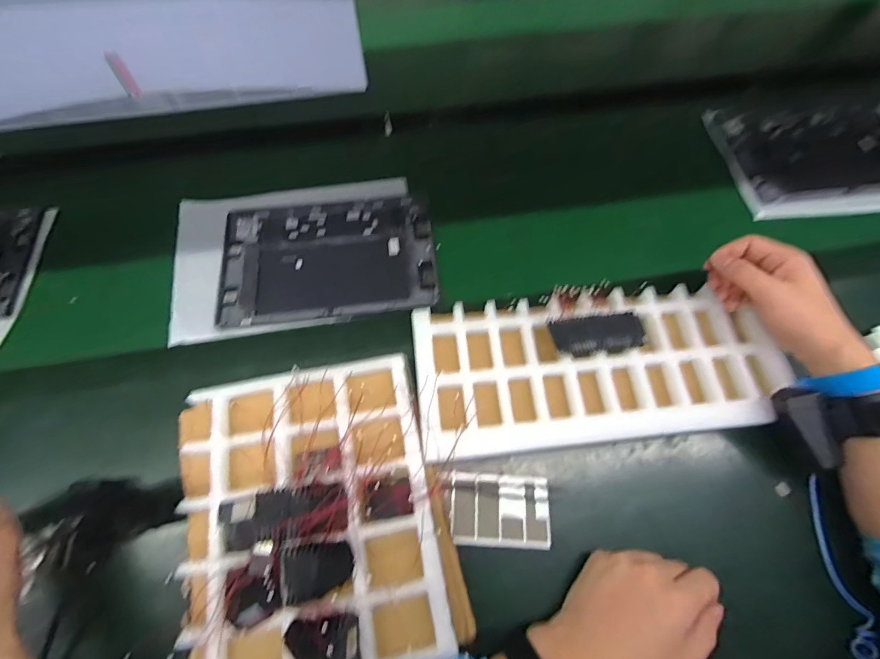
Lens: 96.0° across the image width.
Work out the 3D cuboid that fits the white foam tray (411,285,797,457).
[{"bbox_3d":[0.157,0.038,0.403,0.358,0.047,0.150,-4,68,-2],"label":"white foam tray"}]

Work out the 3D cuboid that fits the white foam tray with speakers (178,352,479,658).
[{"bbox_3d":[-0.114,0.158,0.348,0.225,0.060,0.257,-14,66,-7],"label":"white foam tray with speakers"}]

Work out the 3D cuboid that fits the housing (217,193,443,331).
[{"bbox_3d":[-0.136,-0.092,0.489,0.253,0.012,0.168,-7,65,-3],"label":"housing"}]

